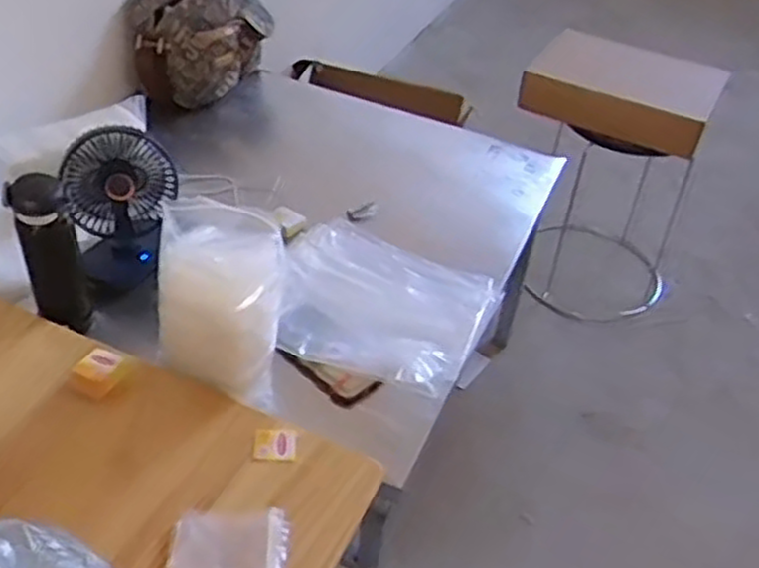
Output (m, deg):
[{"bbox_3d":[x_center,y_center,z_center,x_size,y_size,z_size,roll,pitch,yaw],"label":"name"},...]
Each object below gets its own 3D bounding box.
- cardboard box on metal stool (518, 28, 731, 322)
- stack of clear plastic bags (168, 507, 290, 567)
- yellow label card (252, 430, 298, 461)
[{"bbox_3d":[0.499,-0.250,1.737,0.409,0.510,0.444,16,42,13],"label":"cardboard box on metal stool"},{"bbox_3d":[-0.143,0.251,0.747,0.107,0.017,0.069,1,41,-5],"label":"stack of clear plastic bags"},{"bbox_3d":[-0.110,0.170,0.831,0.047,0.007,0.041,6,41,1],"label":"yellow label card"}]

